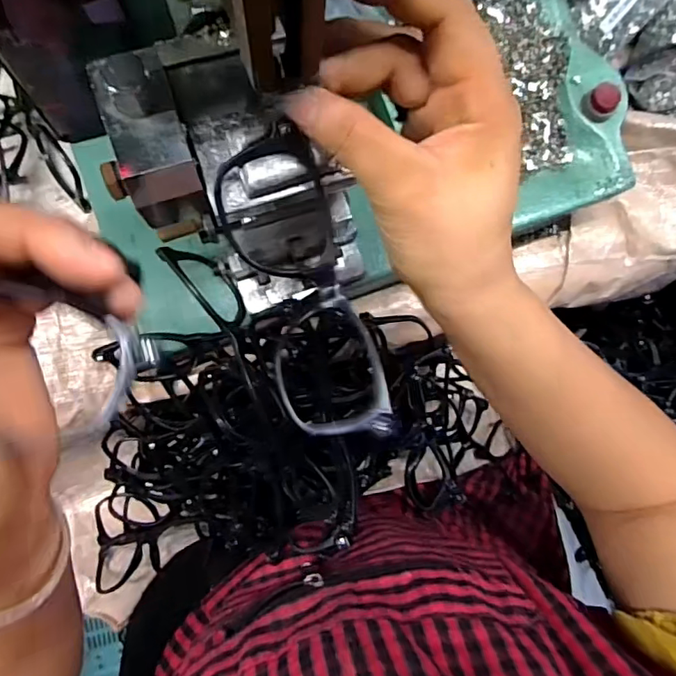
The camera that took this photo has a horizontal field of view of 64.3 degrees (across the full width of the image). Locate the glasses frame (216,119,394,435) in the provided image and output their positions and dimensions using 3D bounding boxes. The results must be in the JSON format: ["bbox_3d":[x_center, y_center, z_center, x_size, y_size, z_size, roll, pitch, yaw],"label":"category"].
[{"bbox_3d":[-0.015,-0.020,0.241,0.047,0.017,0.139,-20,92,-5],"label":"glasses frame"}]

